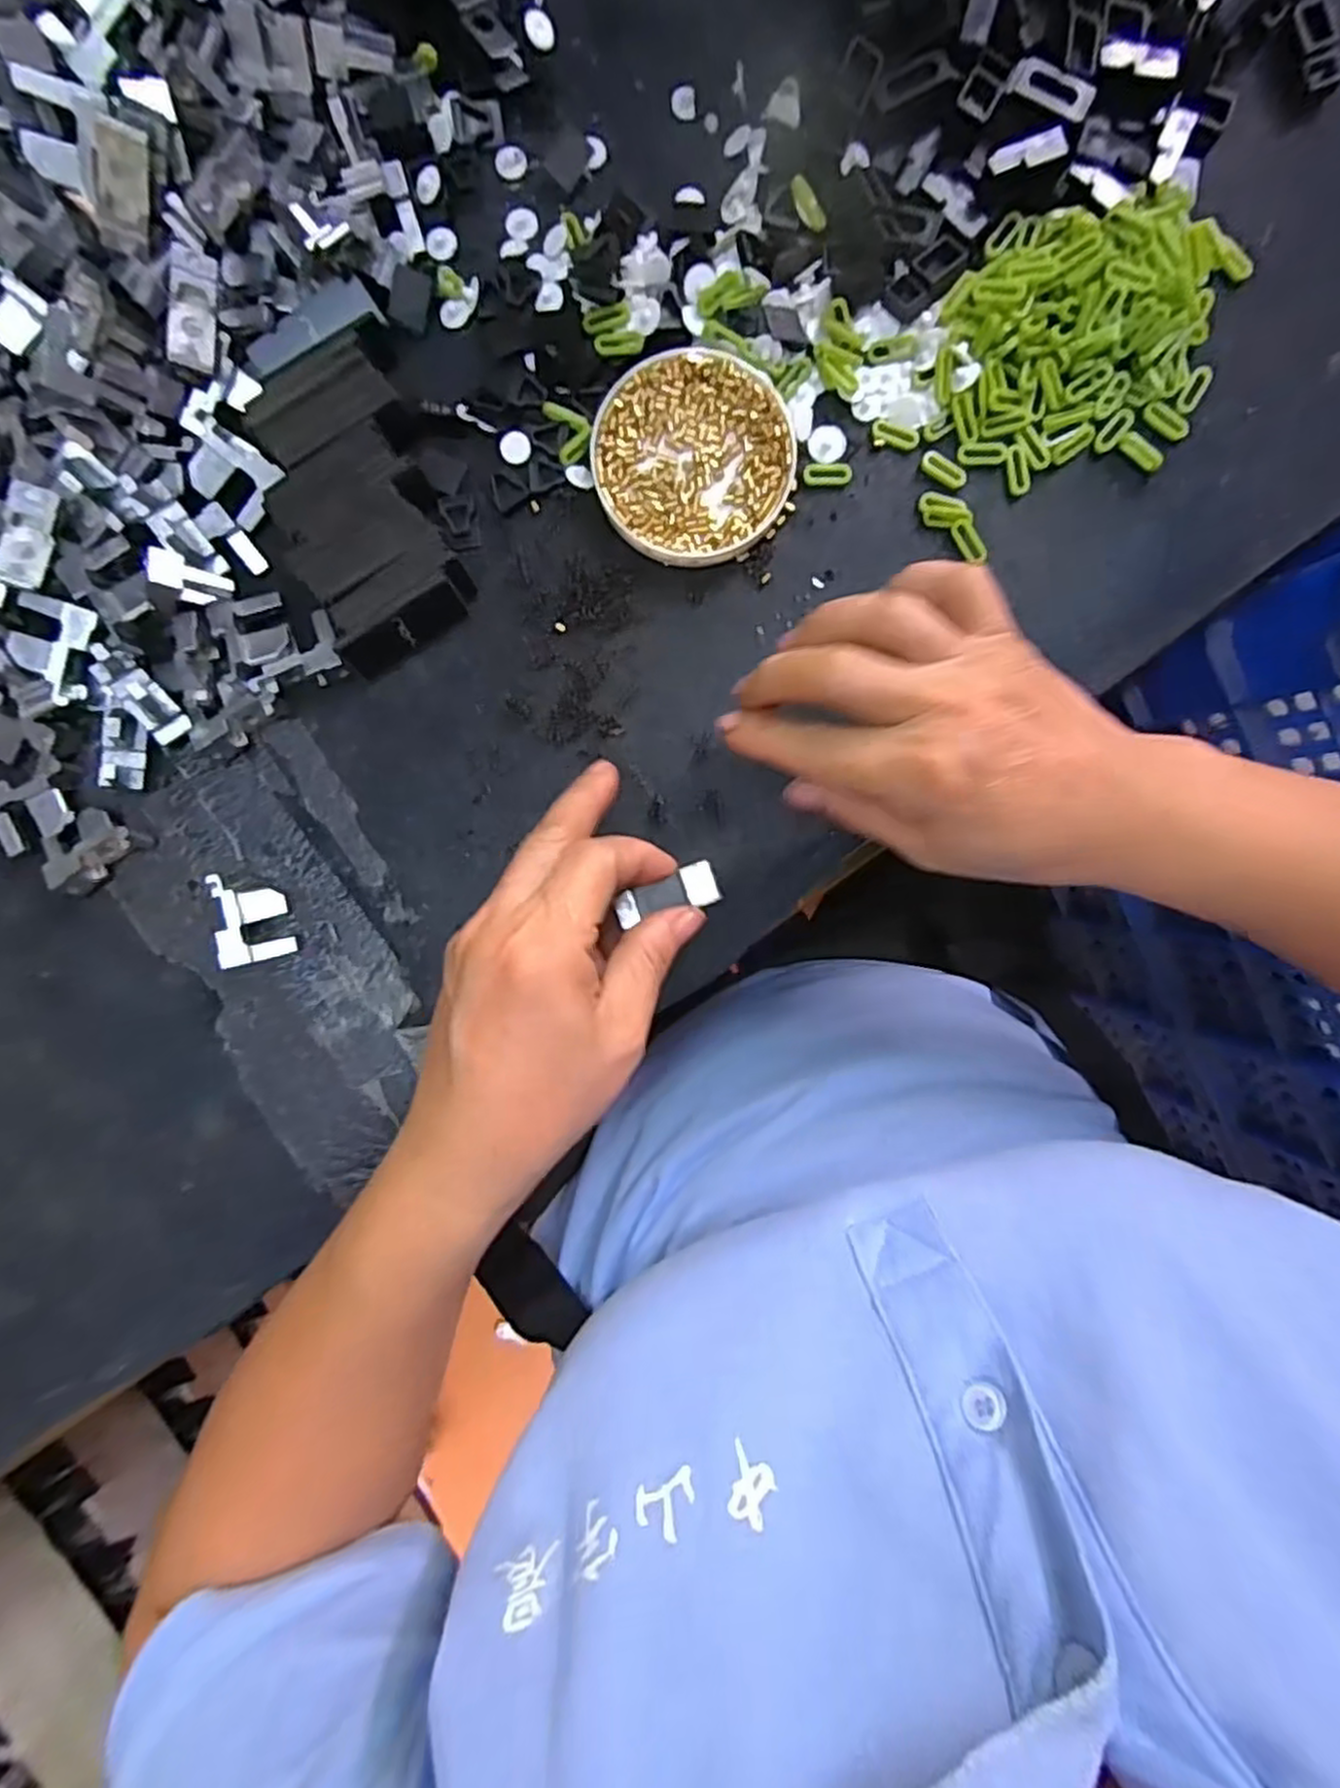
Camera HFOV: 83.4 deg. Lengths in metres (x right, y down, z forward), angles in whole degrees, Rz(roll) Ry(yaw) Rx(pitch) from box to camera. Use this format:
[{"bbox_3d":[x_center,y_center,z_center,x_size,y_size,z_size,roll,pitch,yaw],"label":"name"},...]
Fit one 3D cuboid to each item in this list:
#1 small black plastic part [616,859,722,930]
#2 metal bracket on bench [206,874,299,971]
[{"bbox_3d":[-0.001,0.001,0.262,0.036,0.004,0.015,-20,92,-9],"label":"small black plastic part"},{"bbox_3d":[-0.163,0.009,0.292,0.022,0.015,0.035,-11,92,0],"label":"metal bracket on bench"}]

